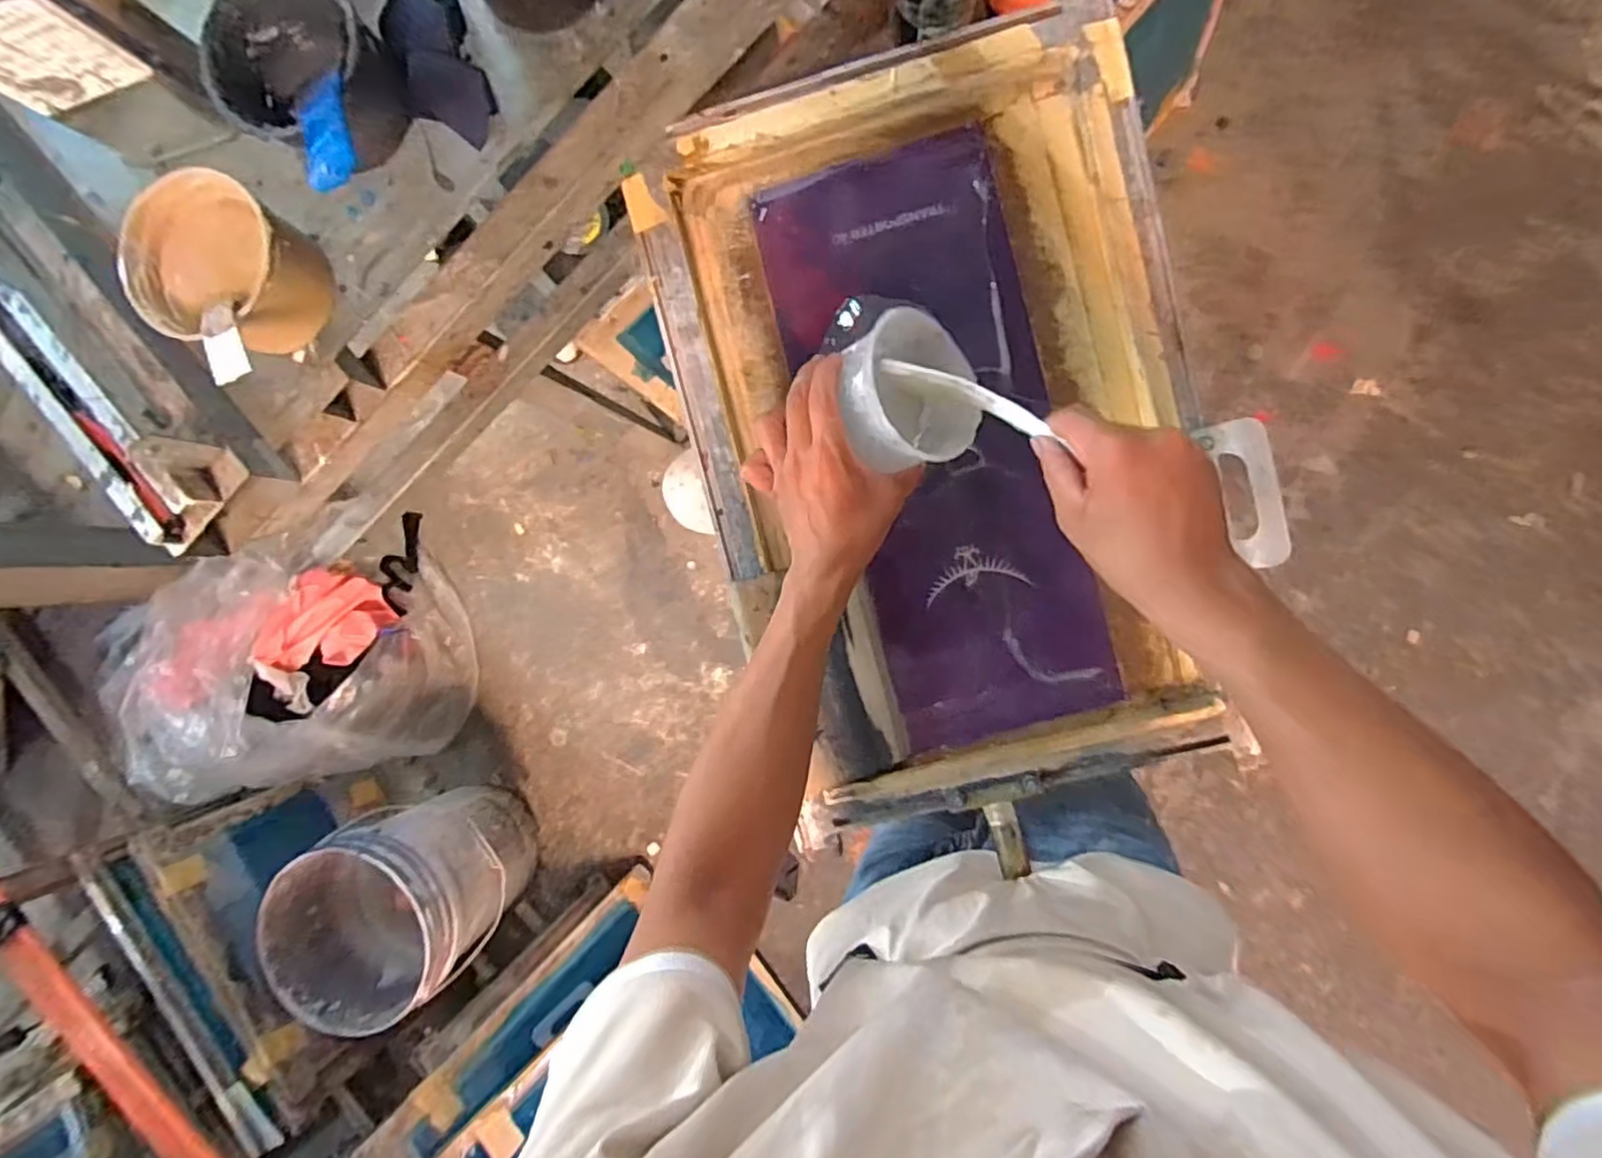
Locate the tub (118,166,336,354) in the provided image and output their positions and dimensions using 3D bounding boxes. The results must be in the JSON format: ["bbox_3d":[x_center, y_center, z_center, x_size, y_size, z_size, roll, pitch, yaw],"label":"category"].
[{"bbox_3d":[-0.429,-0.233,0.522,0.113,0.072,0.113,0,91,9],"label":"tub"}]

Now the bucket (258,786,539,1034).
[{"bbox_3d":[-0.684,0.563,1.277,0.264,0.412,0.308,-45,85,7],"label":"bucket"}]

